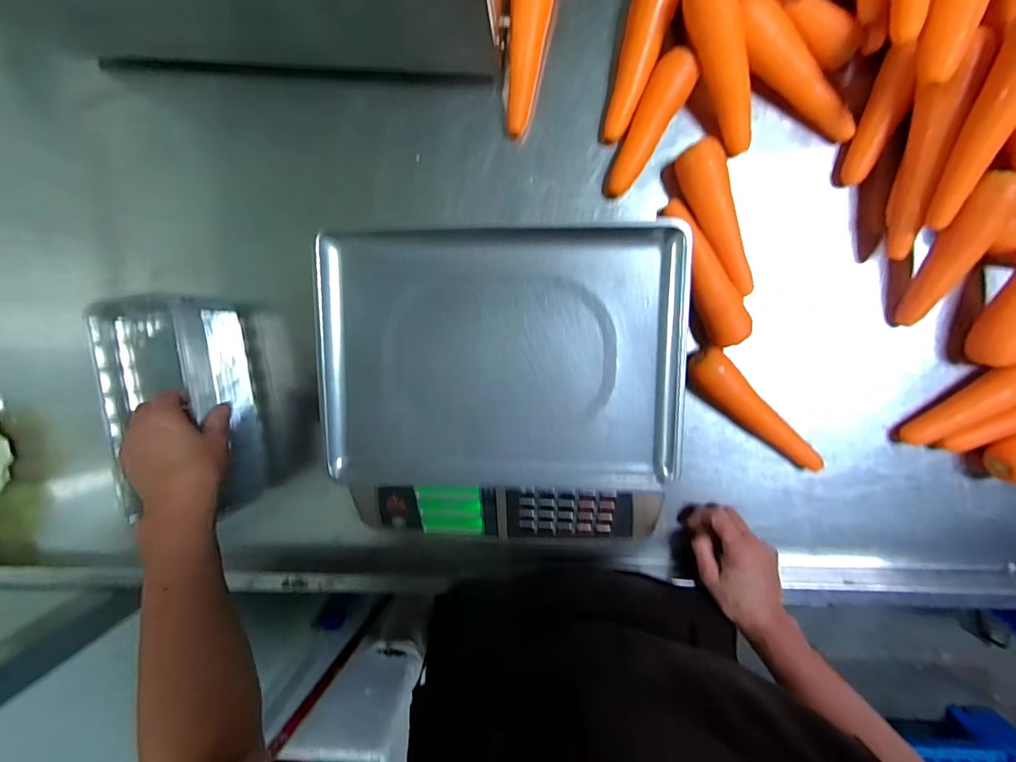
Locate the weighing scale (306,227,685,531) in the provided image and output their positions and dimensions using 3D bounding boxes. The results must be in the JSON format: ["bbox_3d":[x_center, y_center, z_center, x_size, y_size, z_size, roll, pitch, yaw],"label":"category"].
[{"bbox_3d":[-0.007,0.027,0.469,0.352,0.115,0.352,0,100,3],"label":"weighing scale"}]

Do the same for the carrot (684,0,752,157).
[{"bbox_3d":[0.209,-0.302,0.432,0.040,0.031,0.160,-27,119,7],"label":"carrot"}]

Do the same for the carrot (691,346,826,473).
[{"bbox_3d":[0.275,0.037,0.494,0.190,0.040,0.045,41,98,-1],"label":"carrot"}]

